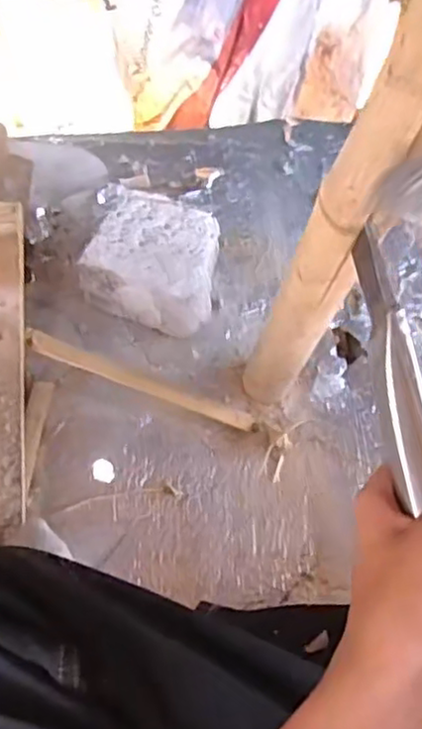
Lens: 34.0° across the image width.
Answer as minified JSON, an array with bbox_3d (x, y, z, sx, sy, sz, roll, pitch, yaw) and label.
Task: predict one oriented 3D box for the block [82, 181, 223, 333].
[{"bbox_3d":[-0.058,-0.107,0.724,0.133,0.074,0.118,14,61,8],"label":"block"}]

